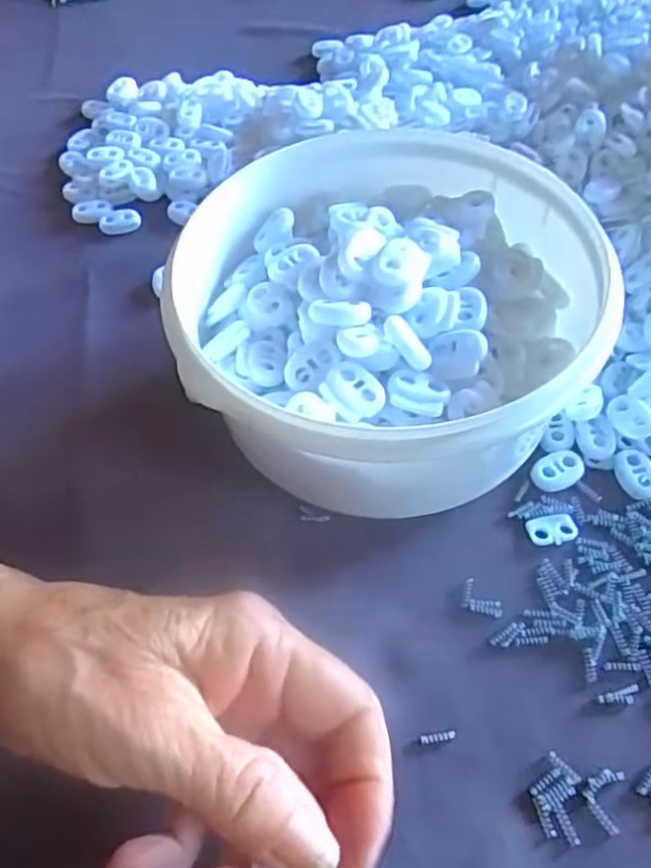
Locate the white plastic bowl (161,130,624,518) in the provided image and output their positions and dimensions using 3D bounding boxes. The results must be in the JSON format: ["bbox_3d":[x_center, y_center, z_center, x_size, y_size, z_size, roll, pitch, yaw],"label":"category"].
[{"bbox_3d":[0.025,-0.042,0.275,0.155,0.075,0.160,-1,56,1],"label":"white plastic bowl"}]

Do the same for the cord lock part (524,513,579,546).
[{"bbox_3d":[0.089,0.037,0.263,0.019,0.004,0.012,-7,57,0],"label":"cord lock part"}]

